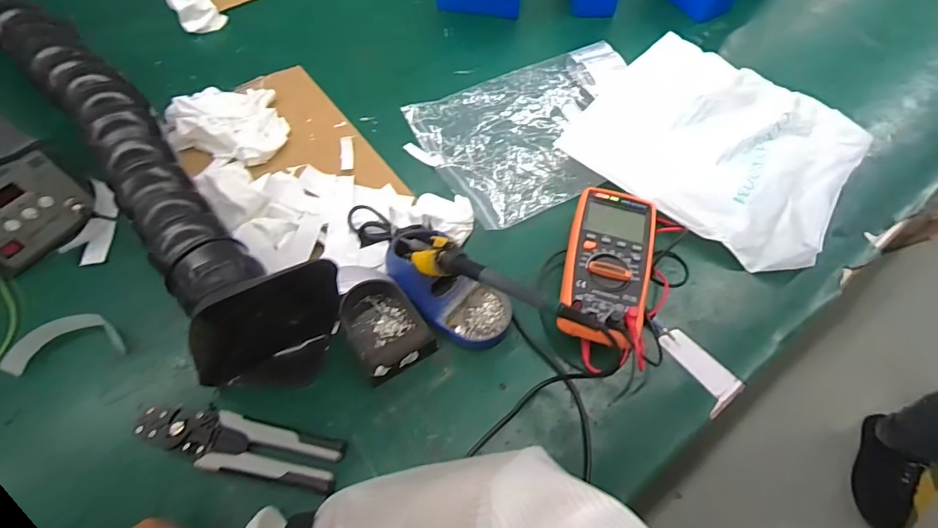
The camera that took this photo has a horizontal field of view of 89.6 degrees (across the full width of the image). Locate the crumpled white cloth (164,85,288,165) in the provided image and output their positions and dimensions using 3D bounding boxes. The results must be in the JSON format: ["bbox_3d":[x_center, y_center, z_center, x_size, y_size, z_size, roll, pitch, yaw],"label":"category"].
[{"bbox_3d":[-0.334,-0.201,0.669,0.152,0.045,0.138,3,60,1],"label":"crumpled white cloth"}]

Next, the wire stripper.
[{"bbox_3d":[-0.216,0.170,0.446,0.192,0.029,0.048,12,61,6],"label":"wire stripper"}]

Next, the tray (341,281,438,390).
[{"bbox_3d":[-0.093,0.065,0.500,0.074,0.025,0.103,-33,66,-18],"label":"tray"}]

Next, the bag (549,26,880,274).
[{"bbox_3d":[0.325,-0.162,0.625,0.331,0.032,0.286,33,70,17],"label":"bag"}]

